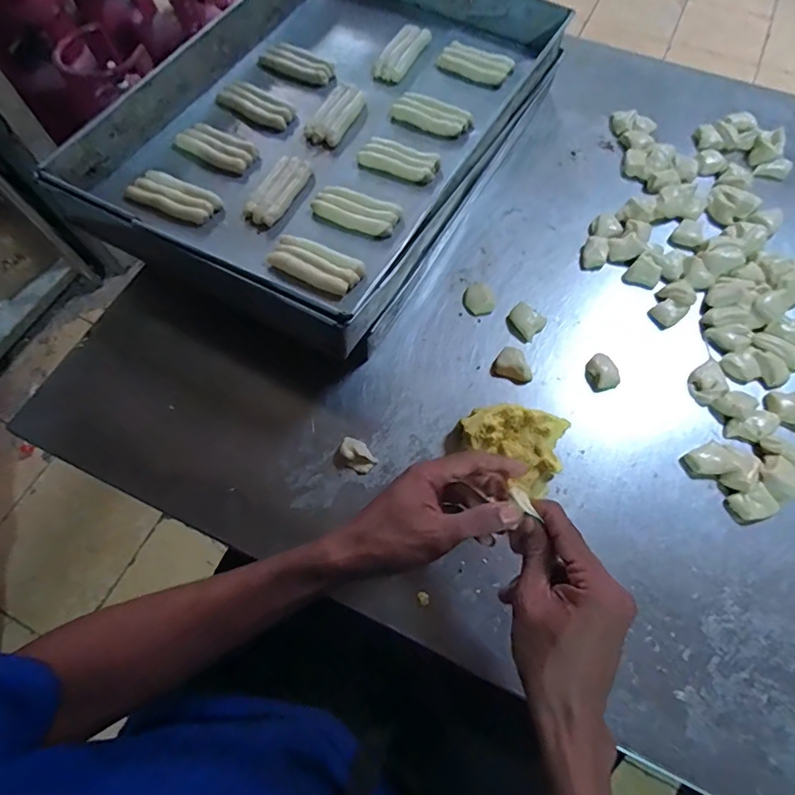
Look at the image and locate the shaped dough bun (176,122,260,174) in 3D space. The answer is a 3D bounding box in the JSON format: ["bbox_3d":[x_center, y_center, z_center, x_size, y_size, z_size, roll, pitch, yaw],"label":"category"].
[{"bbox_3d":[-0.231,-0.327,0.599,0.096,0.018,0.059,31,70,13],"label":"shaped dough bun"}]

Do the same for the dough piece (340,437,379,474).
[{"bbox_3d":[-0.044,0.061,0.504,0.028,0.014,0.041,-37,70,-16],"label":"dough piece"}]

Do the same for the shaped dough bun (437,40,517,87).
[{"bbox_3d":[0.116,-0.496,0.689,0.102,0.013,0.063,25,69,11],"label":"shaped dough bun"}]

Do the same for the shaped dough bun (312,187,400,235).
[{"bbox_3d":[-0.050,-0.223,0.557,0.104,0.026,0.049,17,68,8],"label":"shaped dough bun"}]

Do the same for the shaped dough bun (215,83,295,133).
[{"bbox_3d":[-0.194,-0.401,0.629,0.110,0.024,0.054,36,72,15],"label":"shaped dough bun"}]

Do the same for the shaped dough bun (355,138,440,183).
[{"bbox_3d":[0.002,-0.304,0.598,0.099,0.027,0.047,17,68,8],"label":"shaped dough bun"}]

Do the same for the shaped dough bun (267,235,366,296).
[{"bbox_3d":[-0.093,-0.147,0.523,0.108,0.019,0.052,24,69,10],"label":"shaped dough bun"}]

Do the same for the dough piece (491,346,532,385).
[{"bbox_3d":[0.138,-0.038,0.551,0.047,0.017,0.036,17,66,7],"label":"dough piece"}]

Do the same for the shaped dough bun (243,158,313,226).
[{"bbox_3d":[-0.147,-0.256,0.572,0.050,0.014,0.109,20,68,9],"label":"shaped dough bun"}]

